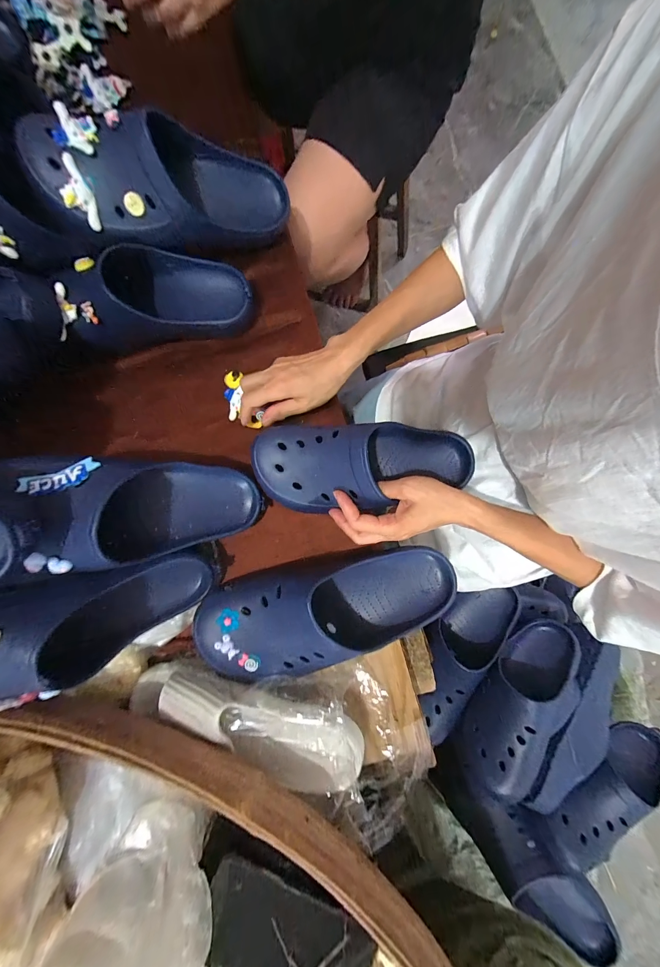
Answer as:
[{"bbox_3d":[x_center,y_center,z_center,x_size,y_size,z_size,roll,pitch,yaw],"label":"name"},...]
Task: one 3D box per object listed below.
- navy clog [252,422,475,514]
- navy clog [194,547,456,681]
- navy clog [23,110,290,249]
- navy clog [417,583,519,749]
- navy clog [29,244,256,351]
[{"bbox_3d":[0.041,-0.024,0.371,0.251,0.074,0.101,-4,79,-6],"label":"navy clog"},{"bbox_3d":[-0.003,0.144,0.360,0.299,0.097,0.112,-13,84,-1],"label":"navy clog"},{"bbox_3d":[-0.187,-0.356,0.375,0.280,0.103,0.094,-8,79,-20],"label":"navy clog"},{"bbox_3d":[0.216,0.277,0.530,0.106,0.076,0.267,39,86,5],"label":"navy clog"},{"bbox_3d":[-0.225,-0.237,0.408,0.246,0.081,0.109,-4,84,0],"label":"navy clog"}]

